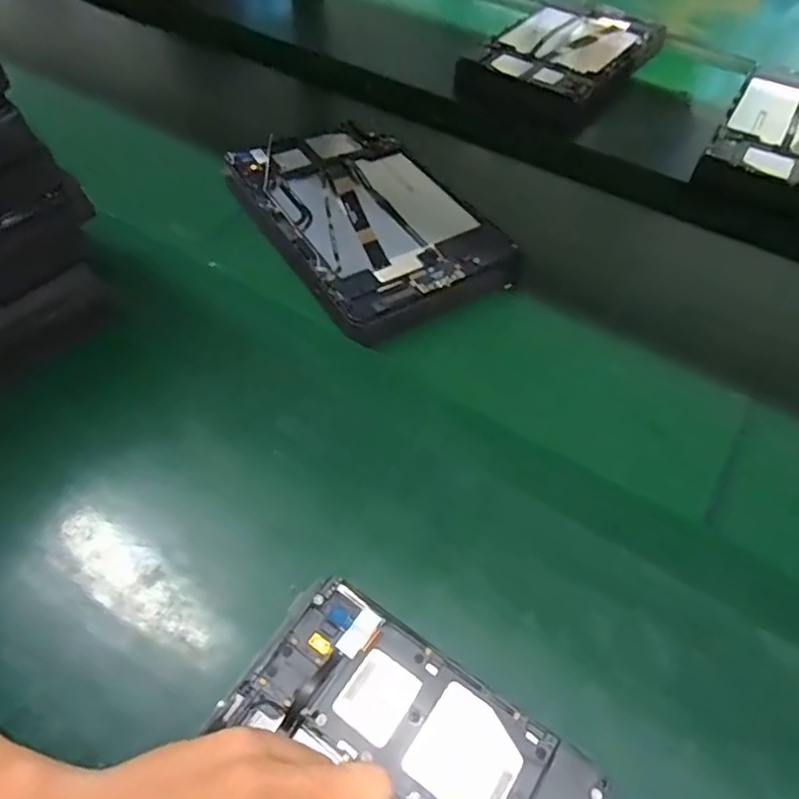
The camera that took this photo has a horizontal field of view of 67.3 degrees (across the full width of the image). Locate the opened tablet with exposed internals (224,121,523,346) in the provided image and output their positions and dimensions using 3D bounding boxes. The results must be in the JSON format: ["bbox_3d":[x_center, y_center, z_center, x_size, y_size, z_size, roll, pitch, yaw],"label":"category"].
[{"bbox_3d":[-0.032,-0.153,0.513,0.155,0.036,0.236,-27,57,-20],"label":"opened tablet with exposed internals"}]

